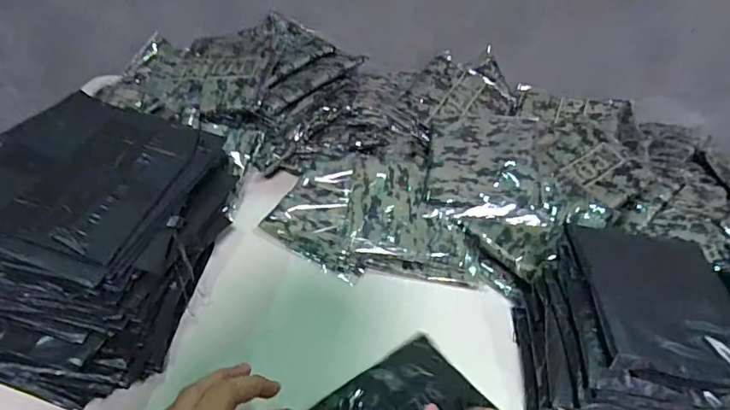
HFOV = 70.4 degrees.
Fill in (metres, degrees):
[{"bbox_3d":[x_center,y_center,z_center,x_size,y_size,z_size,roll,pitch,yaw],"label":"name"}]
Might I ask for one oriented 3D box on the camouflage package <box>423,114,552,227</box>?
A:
[{"bbox_3d":[0.137,-0.045,0.581,0.129,0.016,0.140,3,62,8],"label":"camouflage package"}]

